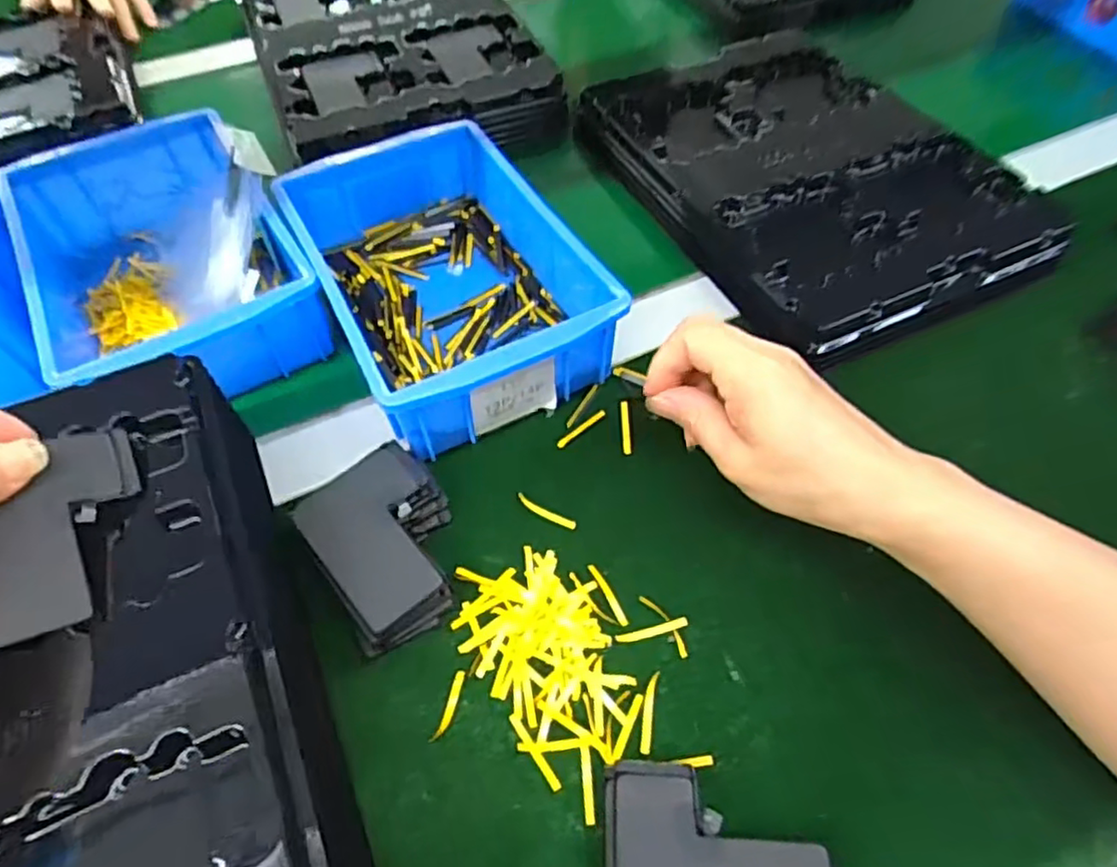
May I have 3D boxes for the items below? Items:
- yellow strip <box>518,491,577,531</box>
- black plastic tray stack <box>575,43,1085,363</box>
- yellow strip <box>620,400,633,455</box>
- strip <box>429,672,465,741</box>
[{"bbox_3d":[-0.006,0.040,0.331,0.033,0.004,0.006,25,60,16],"label":"yellow strip"},{"bbox_3d":[0.171,-0.184,0.468,0.240,0.034,0.289,-24,58,-17],"label":"black plastic tray stack"},{"bbox_3d":[0.037,-0.003,0.362,0.005,0.004,0.034,0,57,0],"label":"yellow strip"},{"bbox_3d":[-0.047,0.117,0.282,0.005,0.004,0.029,14,58,9],"label":"strip"}]

